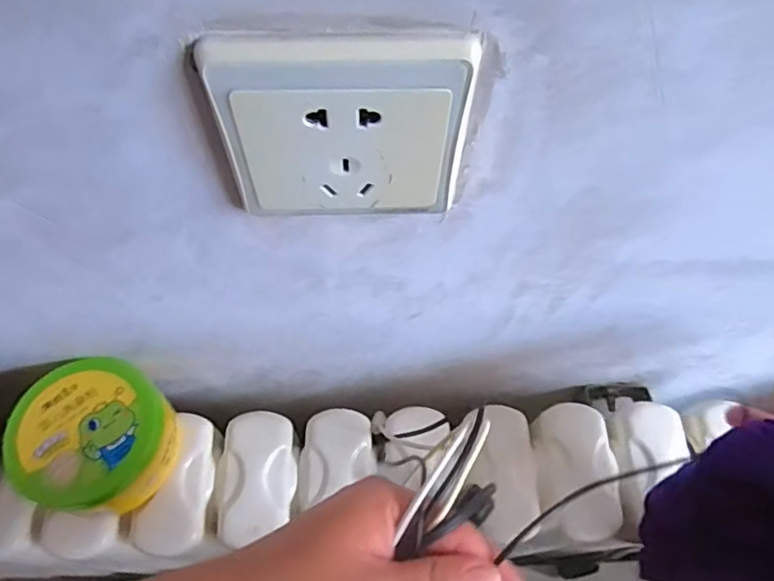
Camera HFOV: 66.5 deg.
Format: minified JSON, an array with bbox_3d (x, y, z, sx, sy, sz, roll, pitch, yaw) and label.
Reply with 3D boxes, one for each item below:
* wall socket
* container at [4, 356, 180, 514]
[{"bbox_3d":[-0.015,-0.054,0.206,0.084,0.077,0.011,-1,64,-3],"label":"wall socket"},{"bbox_3d":[-0.192,0.098,0.394,0.092,0.062,0.089,1,64,-2],"label":"container"}]

